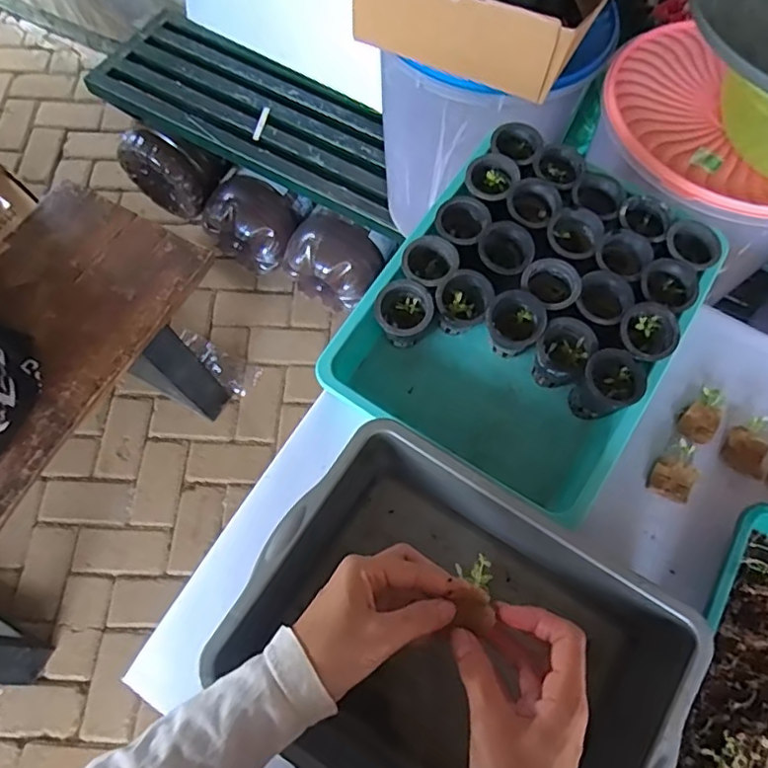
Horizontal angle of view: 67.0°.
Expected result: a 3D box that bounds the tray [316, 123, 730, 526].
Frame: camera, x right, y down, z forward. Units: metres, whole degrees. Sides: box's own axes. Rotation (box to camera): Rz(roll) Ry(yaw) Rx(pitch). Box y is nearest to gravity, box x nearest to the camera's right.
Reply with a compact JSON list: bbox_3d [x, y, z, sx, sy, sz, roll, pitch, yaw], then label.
[{"bbox_3d":[0.137,-0.065,0.547,0.255,0.083,0.312,33,69,13],"label":"tray"}]

